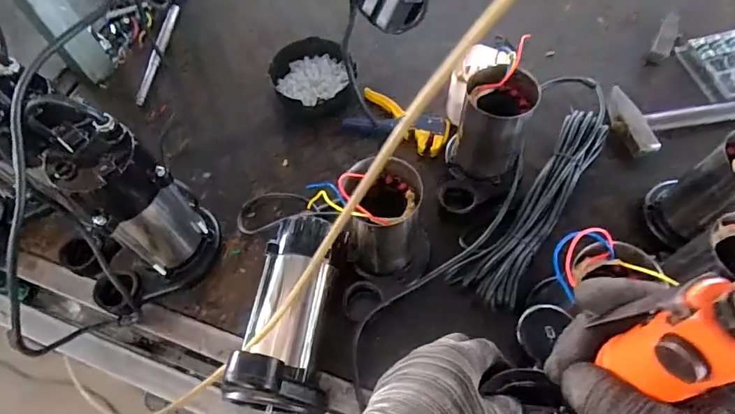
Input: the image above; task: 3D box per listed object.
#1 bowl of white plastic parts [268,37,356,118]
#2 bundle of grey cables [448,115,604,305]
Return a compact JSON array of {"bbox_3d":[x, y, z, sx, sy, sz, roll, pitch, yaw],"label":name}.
[{"bbox_3d":[-0.090,-0.221,0.797,0.138,0.042,0.147,-1,62,2],"label":"bowl of white plastic parts"},{"bbox_3d":[0.241,-0.010,0.667,0.086,0.034,0.338,31,67,17],"label":"bundle of grey cables"}]

